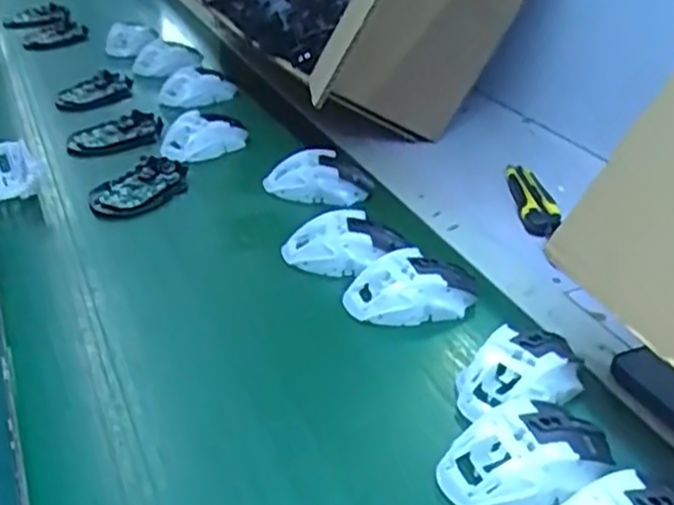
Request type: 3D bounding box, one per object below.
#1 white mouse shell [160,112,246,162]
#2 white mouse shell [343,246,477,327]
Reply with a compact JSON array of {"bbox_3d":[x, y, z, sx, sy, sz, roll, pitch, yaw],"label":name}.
[{"bbox_3d":[-0.160,-0.139,0.870,0.103,0.045,0.053,-17,40,-27],"label":"white mouse shell"},{"bbox_3d":[0.064,0.033,0.616,0.115,0.040,0.063,-9,37,-19],"label":"white mouse shell"}]

